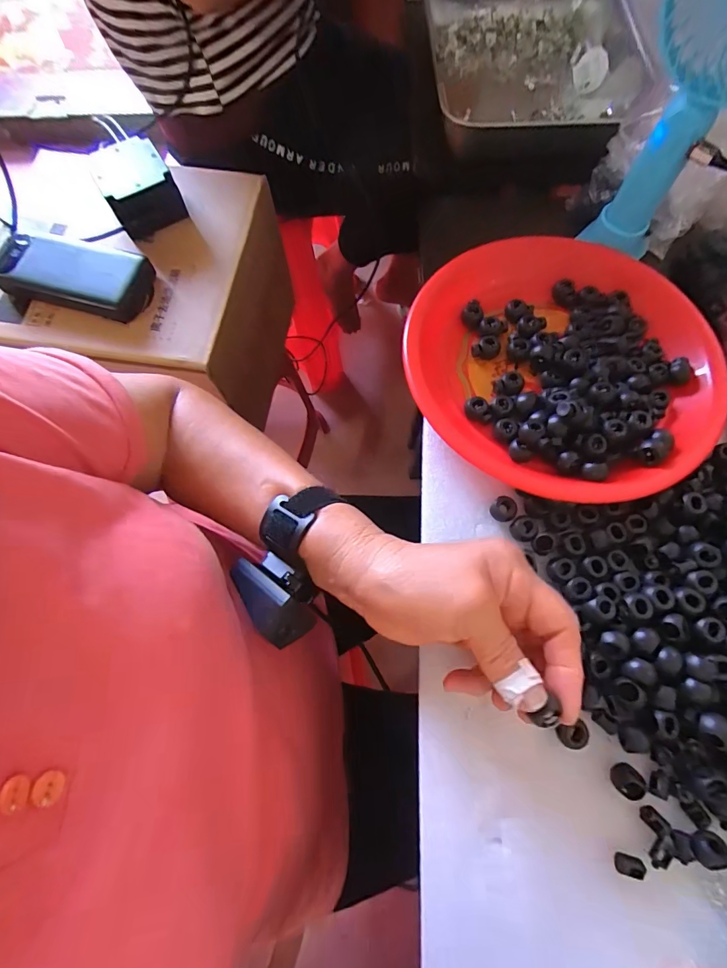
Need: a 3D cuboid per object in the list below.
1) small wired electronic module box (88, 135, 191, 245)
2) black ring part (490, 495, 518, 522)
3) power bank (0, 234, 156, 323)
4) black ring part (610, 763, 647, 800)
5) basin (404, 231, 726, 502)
[{"bbox_3d":[-0.251,-0.333,0.478,0.072,0.054,0.081,-27,75,-8],"label":"small wired electronic module box"},{"bbox_3d":[0.097,0.018,0.296,0.015,0.010,0.017,-39,77,-11],"label":"black ring part"},{"bbox_3d":[-0.304,-0.220,0.450,0.158,0.030,0.066,12,73,4],"label":"power bank"},{"bbox_3d":[0.152,0.171,0.248,0.015,0.012,0.016,0,73,0],"label":"black ring part"},{"bbox_3d":[0.151,-0.099,0.328,0.220,0.035,0.218,0,73,0],"label":"basin"}]

